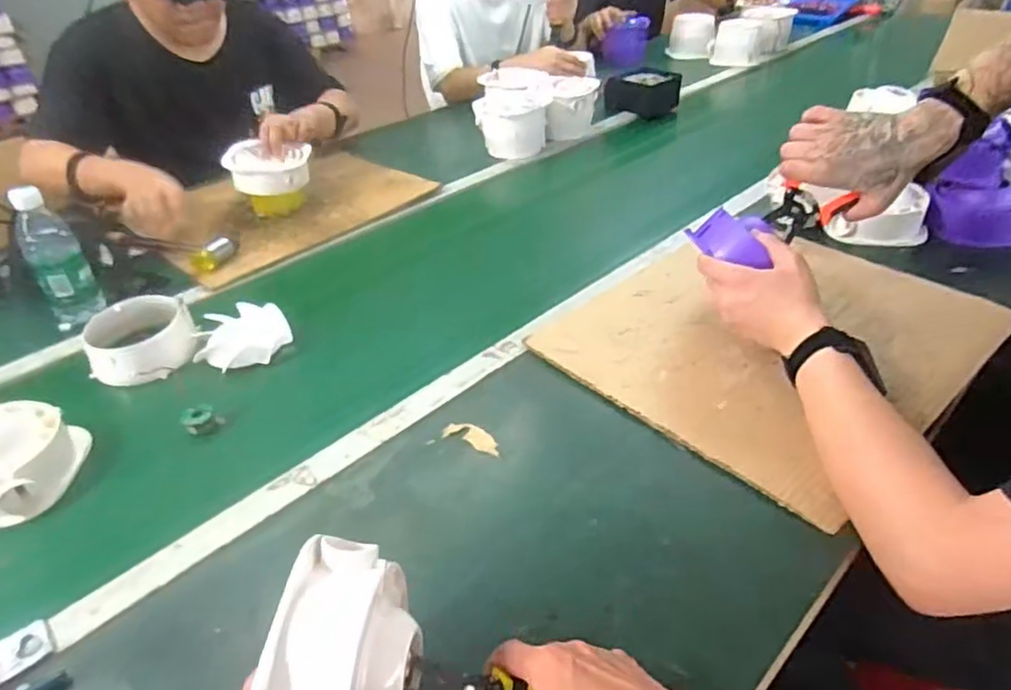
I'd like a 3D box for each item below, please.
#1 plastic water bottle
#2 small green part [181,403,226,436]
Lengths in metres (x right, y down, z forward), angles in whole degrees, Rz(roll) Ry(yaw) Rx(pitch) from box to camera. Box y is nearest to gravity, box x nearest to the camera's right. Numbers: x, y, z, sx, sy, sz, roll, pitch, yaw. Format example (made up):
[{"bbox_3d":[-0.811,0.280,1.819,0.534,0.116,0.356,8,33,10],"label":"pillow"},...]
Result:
[{"bbox_3d":[-0.596,-0.116,0.852,0.060,0.187,0.056,-26,42,-24],"label":"plastic water bottle"},{"bbox_3d":[-0.339,0.083,0.721,0.038,0.023,0.031,-32,45,-31],"label":"small green part"}]

